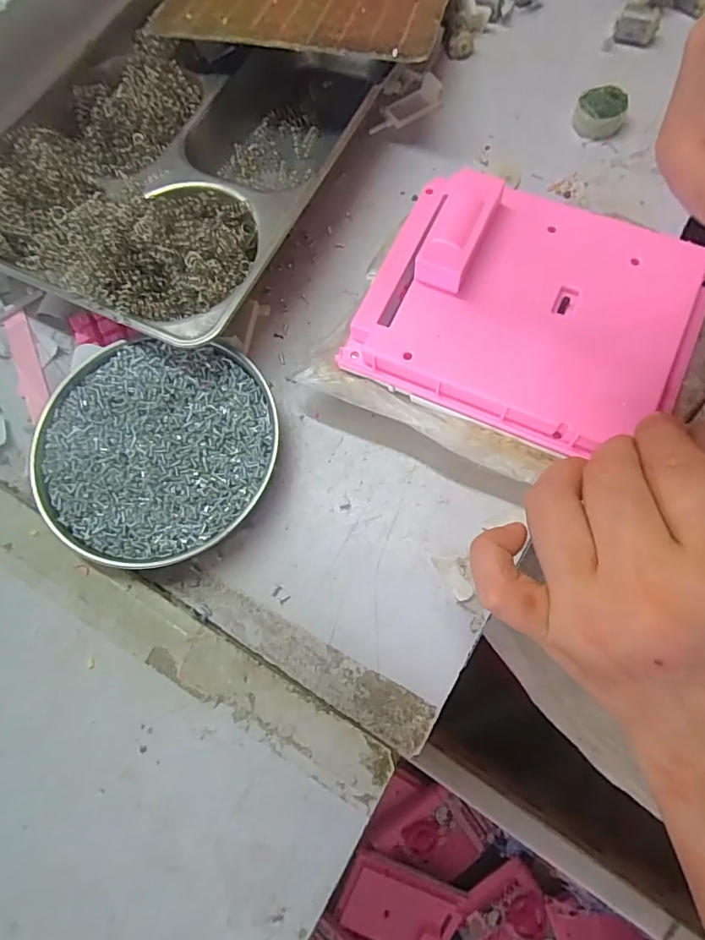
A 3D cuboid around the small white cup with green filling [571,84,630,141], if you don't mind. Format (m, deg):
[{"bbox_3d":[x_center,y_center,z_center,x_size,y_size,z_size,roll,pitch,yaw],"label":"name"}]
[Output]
[{"bbox_3d":[0.171,-0.248,0.349,0.031,0.014,0.029,-1,72,3],"label":"small white cup with green filling"}]

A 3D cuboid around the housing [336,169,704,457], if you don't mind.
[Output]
[{"bbox_3d":[0.087,-0.083,0.254,0.152,0.031,0.119,25,76,8],"label":"housing"}]

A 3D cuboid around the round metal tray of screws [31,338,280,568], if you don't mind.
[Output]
[{"bbox_3d":[-0.110,-0.011,0.286,0.129,0.022,0.125,-1,72,3],"label":"round metal tray of screws"}]

